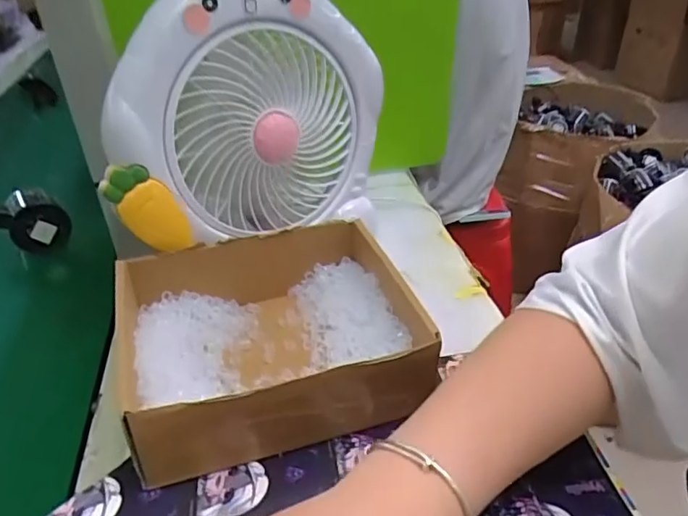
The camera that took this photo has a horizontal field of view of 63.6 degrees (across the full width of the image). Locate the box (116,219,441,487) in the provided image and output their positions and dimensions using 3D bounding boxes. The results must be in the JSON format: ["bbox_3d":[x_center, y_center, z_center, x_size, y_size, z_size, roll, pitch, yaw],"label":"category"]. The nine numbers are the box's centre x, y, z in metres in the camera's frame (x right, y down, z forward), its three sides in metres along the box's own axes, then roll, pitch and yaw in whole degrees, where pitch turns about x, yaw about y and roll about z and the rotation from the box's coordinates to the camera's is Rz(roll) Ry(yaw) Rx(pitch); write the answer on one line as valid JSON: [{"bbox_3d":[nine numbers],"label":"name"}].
[{"bbox_3d":[-0.058,0.056,0.437,0.211,0.070,0.184,-12,37,-16],"label":"box"}]

